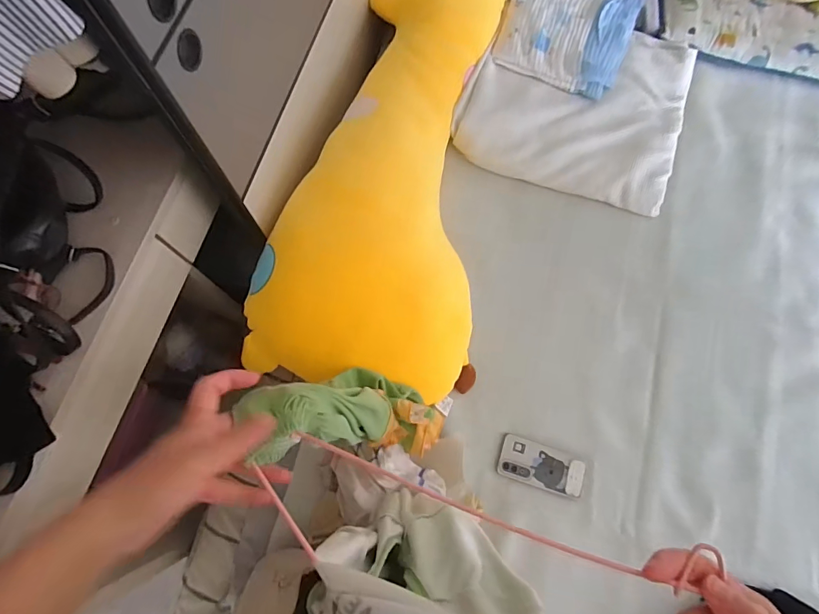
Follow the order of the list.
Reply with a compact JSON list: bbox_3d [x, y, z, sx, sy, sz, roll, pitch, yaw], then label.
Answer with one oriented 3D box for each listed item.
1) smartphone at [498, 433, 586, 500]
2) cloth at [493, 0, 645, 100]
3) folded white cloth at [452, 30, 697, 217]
[{"bbox_3d":[0.249,0.298,0.810,0.159,0.007,0.076,17,75,3],"label":"smartphone"},{"bbox_3d":[0.369,-0.647,0.995,0.291,0.047,0.305,19,75,4],"label":"cloth"},{"bbox_3d":[0.383,-0.473,0.979,0.487,0.054,0.447,18,75,4],"label":"folded white cloth"}]

